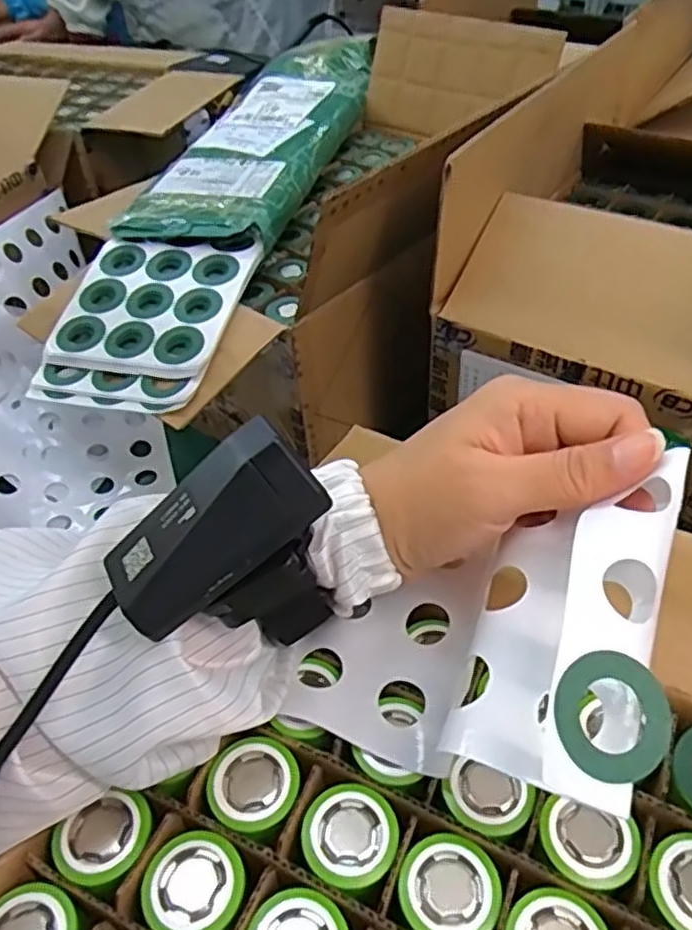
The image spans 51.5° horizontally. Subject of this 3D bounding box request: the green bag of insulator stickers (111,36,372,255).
[{"bbox_3d":[-0.062,-0.287,0.613,0.114,0.030,0.372,13,49,10],"label":"green bag of insulator stickers"}]

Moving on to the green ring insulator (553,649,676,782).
[{"bbox_3d":[0.068,0.064,0.183,0.031,0.004,0.031,4,71,-11],"label":"green ring insulator"}]

